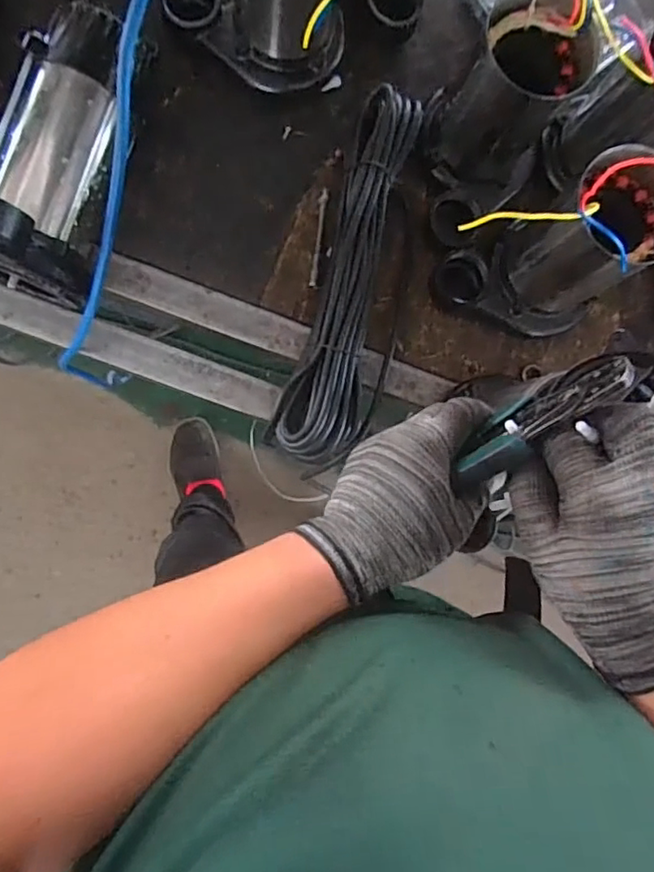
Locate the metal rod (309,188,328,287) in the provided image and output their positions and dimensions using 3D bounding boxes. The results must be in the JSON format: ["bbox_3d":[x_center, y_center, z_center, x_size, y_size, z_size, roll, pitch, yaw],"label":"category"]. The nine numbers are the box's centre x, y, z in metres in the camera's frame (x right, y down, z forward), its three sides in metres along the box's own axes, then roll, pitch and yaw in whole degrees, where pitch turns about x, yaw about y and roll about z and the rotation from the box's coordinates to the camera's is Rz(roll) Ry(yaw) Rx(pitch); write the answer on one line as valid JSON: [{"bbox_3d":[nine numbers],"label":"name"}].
[{"bbox_3d":[-0.009,-0.199,0.594,0.008,0.006,0.099,8,87,-7],"label":"metal rod"}]

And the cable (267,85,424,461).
[{"bbox_3d":[0.029,-0.150,0.570,0.078,0.052,0.349,16,86,-6],"label":"cable"}]

